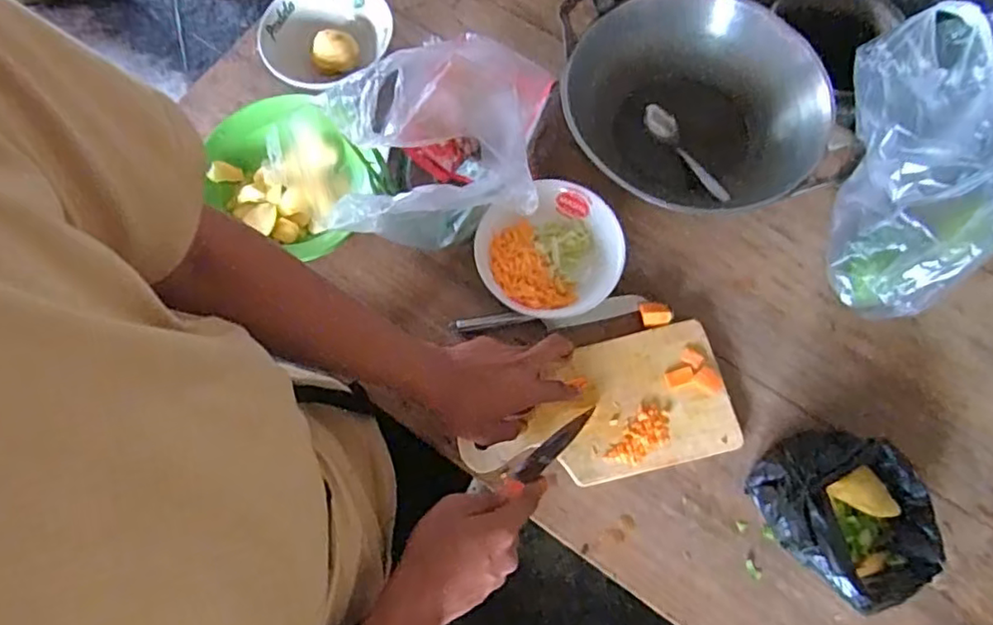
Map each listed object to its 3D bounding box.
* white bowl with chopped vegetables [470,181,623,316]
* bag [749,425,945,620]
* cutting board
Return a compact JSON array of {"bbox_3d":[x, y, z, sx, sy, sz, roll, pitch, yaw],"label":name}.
[{"bbox_3d":[0.058,-0.061,0.682,0.154,0.051,0.145,0,71,1],"label":"white bowl with chopped vegetables"},{"bbox_3d":[0.332,0.185,0.576,0.142,0.106,0.148,-9,72,-2],"label":"bag"},{"bbox_3d":[0.105,0.104,0.652,0.276,0.014,0.140,-13,72,-4],"label":"cutting board"}]

